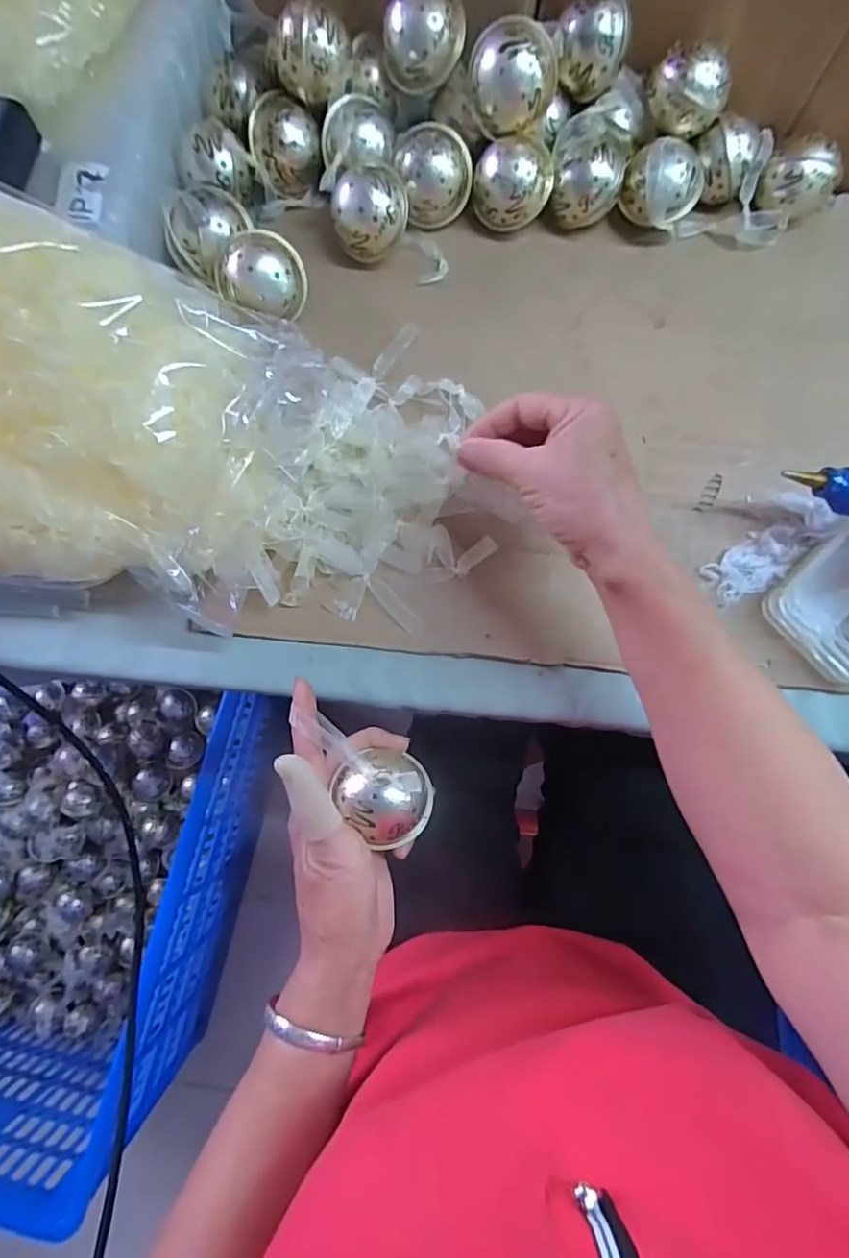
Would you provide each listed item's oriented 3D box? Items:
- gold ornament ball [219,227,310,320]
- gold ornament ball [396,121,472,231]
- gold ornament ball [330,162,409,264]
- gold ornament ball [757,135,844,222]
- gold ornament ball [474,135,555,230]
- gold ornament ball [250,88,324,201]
[{"bbox_3d":[-0.114,-0.245,0.415,0.060,0.059,0.060,0,79,-1],"label":"gold ornament ball"},{"bbox_3d":[0.006,-0.343,0.436,0.055,0.049,0.059,0,79,-1],"label":"gold ornament ball"},{"bbox_3d":[-0.040,-0.309,0.428,0.054,0.053,0.059,0,79,-1],"label":"gold ornament ball"},{"bbox_3d":[0.285,-0.344,0.442,0.048,0.044,0.043,-21,81,-5],"label":"gold ornament ball"},{"bbox_3d":[0.067,-0.333,0.439,0.054,0.051,0.044,-12,80,-3],"label":"gold ornament ball"},{"bbox_3d":[-0.102,-0.358,0.427,0.051,0.044,0.047,-12,80,-3],"label":"gold ornament ball"}]

